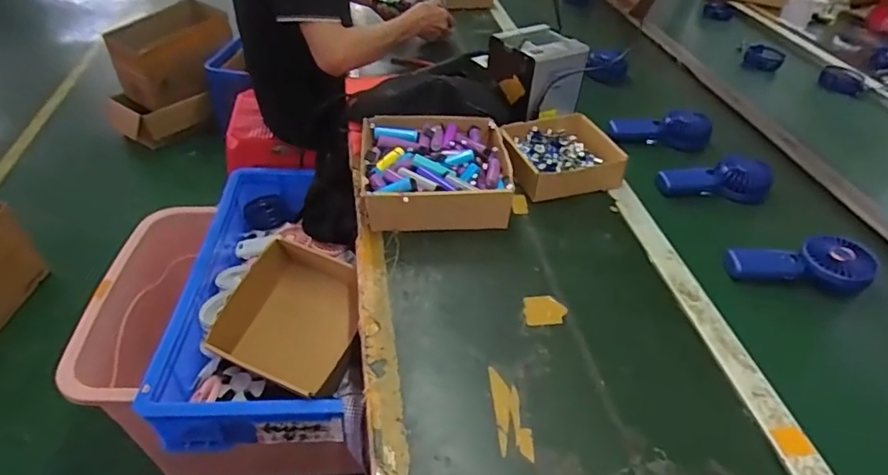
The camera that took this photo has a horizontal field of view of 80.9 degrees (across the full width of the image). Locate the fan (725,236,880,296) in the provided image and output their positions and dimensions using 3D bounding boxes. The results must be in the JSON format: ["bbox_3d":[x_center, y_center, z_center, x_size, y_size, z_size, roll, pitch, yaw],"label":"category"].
[{"bbox_3d":[0.482,0.036,0.704,0.185,0.036,0.077,4,43,0],"label":"fan"}]

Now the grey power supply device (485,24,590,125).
[{"bbox_3d":[0.161,-0.287,0.953,0.140,0.147,0.129,-21,48,-26],"label":"grey power supply device"}]

